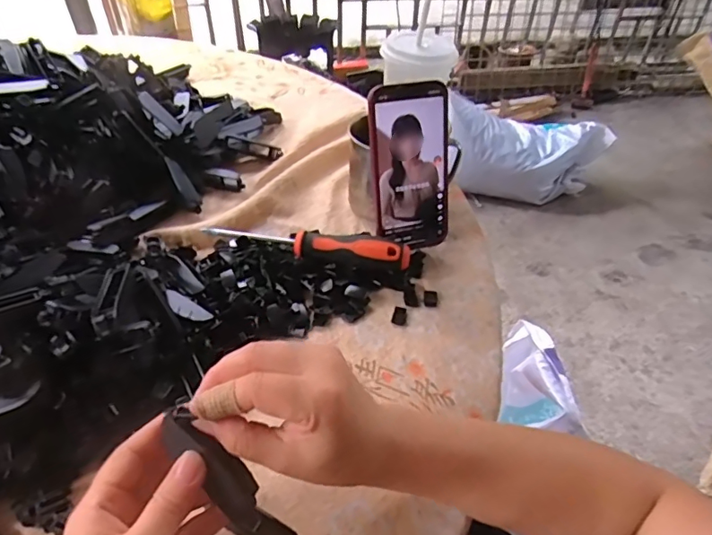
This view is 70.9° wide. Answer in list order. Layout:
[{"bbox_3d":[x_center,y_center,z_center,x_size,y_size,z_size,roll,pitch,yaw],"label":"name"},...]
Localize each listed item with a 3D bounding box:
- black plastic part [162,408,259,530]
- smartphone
[{"bbox_3d":[-0.077,0.107,0.273,0.023,0.011,0.074,-38,83,-33],"label":"black plastic part"},{"bbox_3d":[0.054,-0.095,0.488,0.080,0.160,0.010,-13,27,-9],"label":"smartphone"}]

